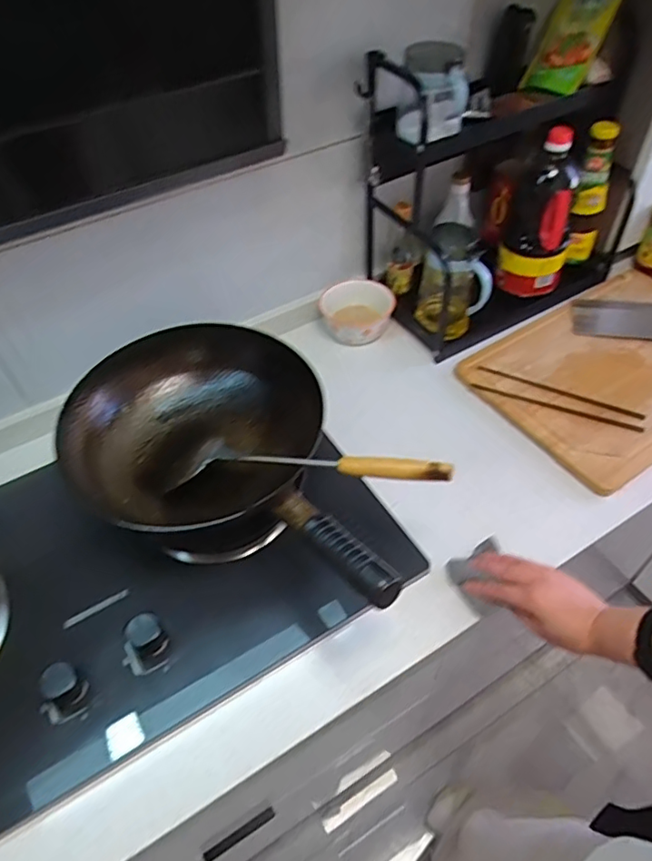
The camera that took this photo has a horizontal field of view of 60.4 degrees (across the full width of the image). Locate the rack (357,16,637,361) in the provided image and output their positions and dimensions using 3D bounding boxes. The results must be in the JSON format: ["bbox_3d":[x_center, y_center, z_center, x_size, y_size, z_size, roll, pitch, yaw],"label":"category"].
[{"bbox_3d":[0.280,-0.394,0.927,0.415,0.396,0.244,-27,52,-22],"label":"rack"}]

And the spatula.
[{"bbox_3d":[-0.026,0.039,0.609,0.321,0.030,0.080,1,44,28],"label":"spatula"}]

